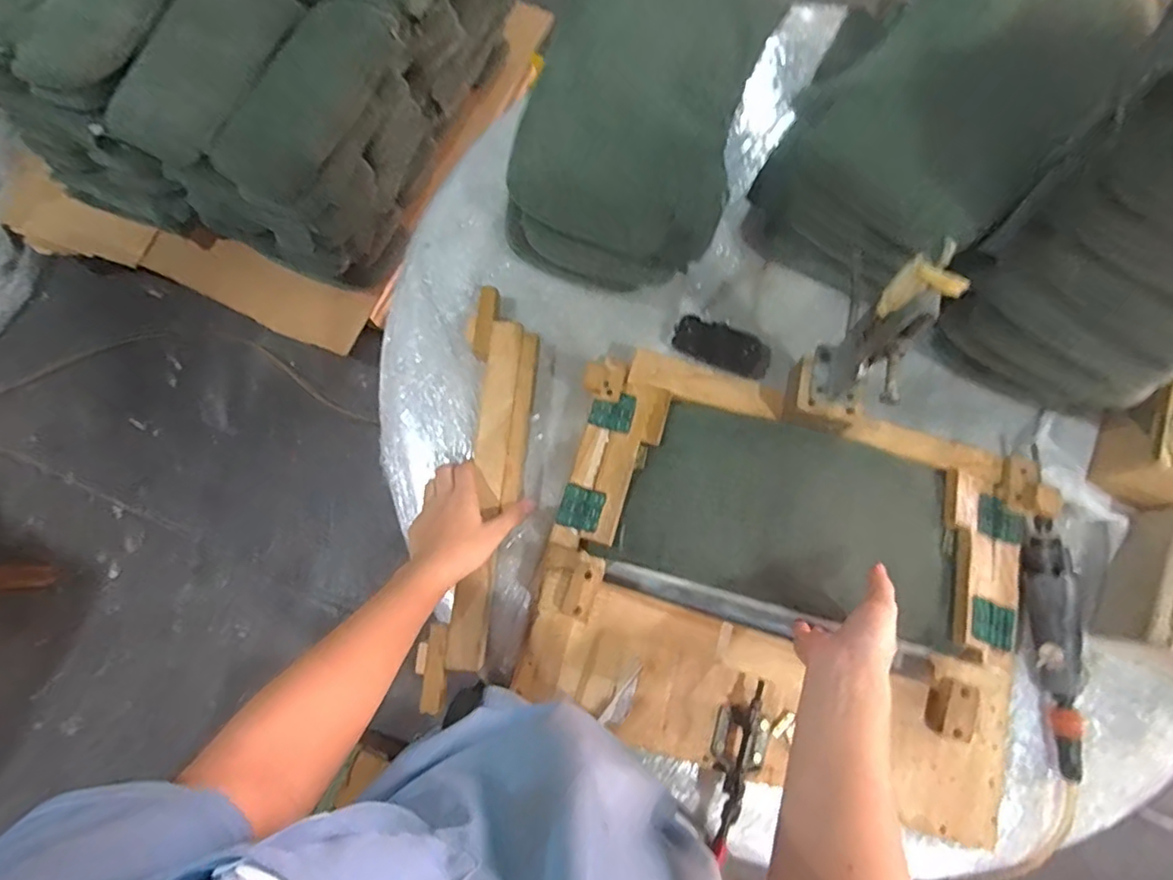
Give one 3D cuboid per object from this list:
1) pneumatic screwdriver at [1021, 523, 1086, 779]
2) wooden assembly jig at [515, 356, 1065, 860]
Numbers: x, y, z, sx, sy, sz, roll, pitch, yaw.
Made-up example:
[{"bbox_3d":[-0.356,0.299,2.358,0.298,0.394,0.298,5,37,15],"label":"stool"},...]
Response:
[{"bbox_3d":[0.535,0.230,0.670,0.054,0.038,0.278,1,79,0],"label":"pneumatic screwdriver"},{"bbox_3d":[0.231,0.154,0.647,0.550,0.100,0.426,15,76,4],"label":"wooden assembly jig"}]

